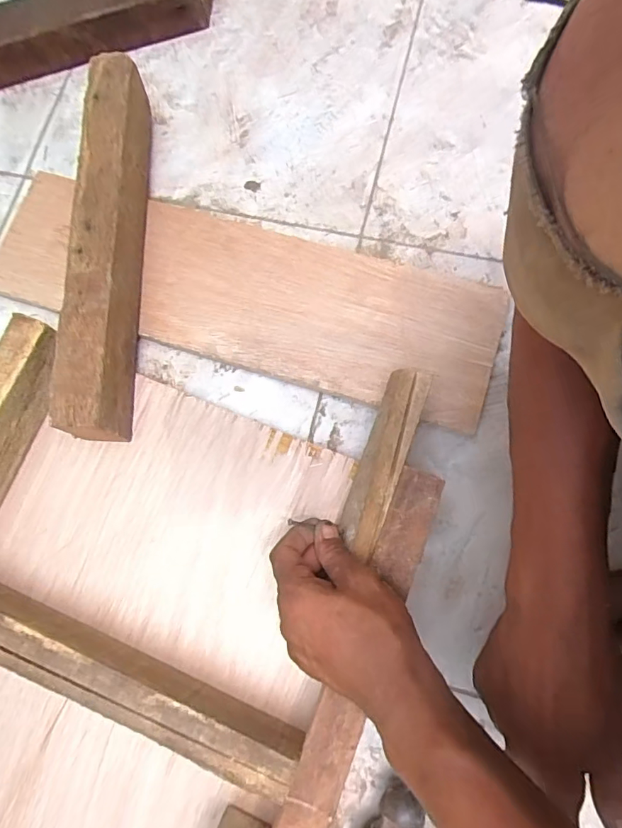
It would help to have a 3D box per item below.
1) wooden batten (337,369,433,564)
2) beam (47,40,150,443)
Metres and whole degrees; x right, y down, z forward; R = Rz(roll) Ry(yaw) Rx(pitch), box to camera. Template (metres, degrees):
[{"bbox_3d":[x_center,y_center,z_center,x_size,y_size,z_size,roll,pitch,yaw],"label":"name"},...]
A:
[{"bbox_3d":[0.059,0.035,0.401,0.033,0.028,0.152,19,77,5],"label":"wooden batten"},{"bbox_3d":[-0.196,-0.162,0.478,0.062,0.072,0.376,-1,78,4],"label":"beam"}]

